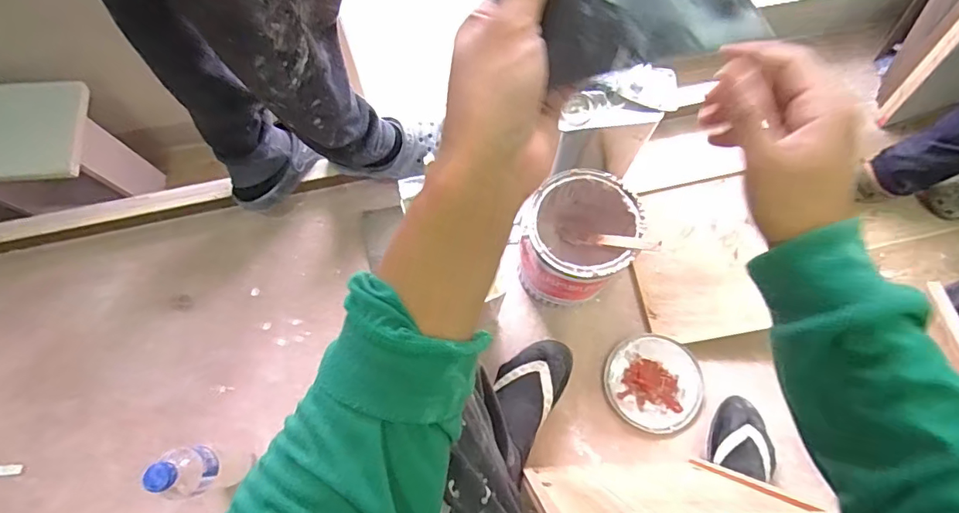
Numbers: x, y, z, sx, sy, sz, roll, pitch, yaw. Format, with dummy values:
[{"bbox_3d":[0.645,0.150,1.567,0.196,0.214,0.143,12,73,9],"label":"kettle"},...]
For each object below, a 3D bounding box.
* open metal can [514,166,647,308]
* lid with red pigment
[{"bbox_3d":[0.149,-0.020,0.787,0.149,0.201,0.177,23,74,5],"label":"open metal can"},{"bbox_3d":[0.288,0.208,0.822,0.155,0.017,0.149,0,73,-1],"label":"lid with red pigment"}]

